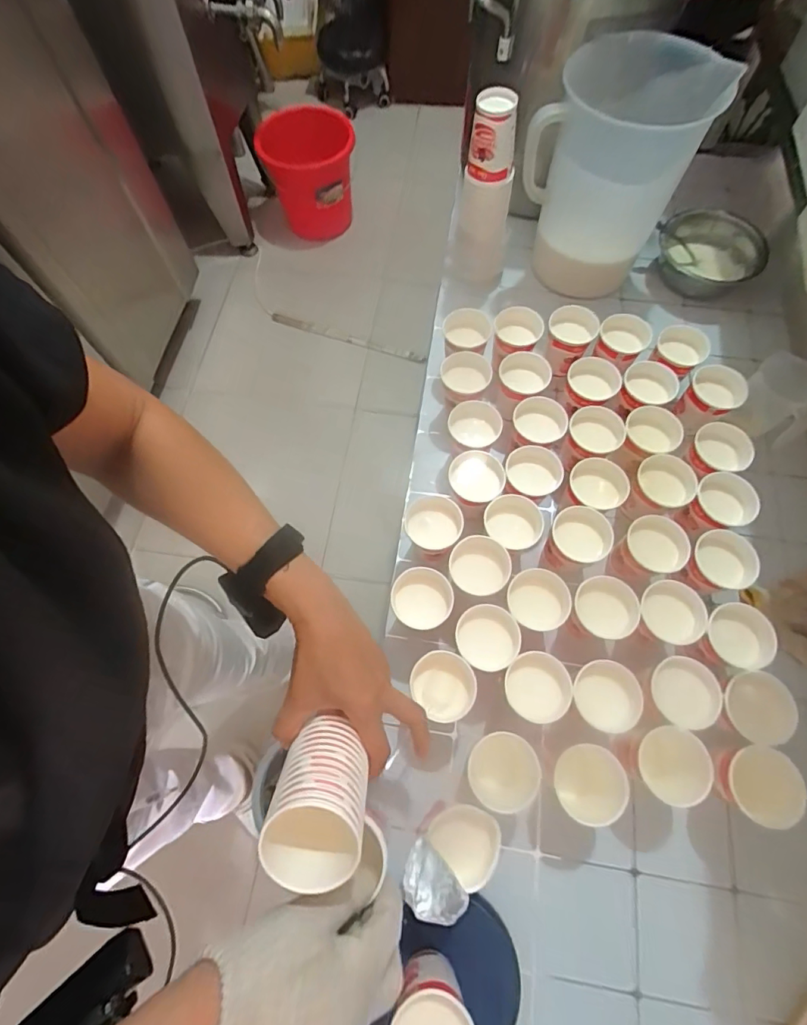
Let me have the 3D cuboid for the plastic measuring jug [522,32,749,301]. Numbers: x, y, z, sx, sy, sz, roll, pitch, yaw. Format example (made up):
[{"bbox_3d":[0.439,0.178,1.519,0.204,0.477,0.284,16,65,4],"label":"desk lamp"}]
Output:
[{"bbox_3d":[0.295,-0.482,0.682,0.197,0.253,0.188,33,72,14],"label":"plastic measuring jug"}]

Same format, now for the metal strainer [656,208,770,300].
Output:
[{"bbox_3d":[0.491,-0.415,0.764,0.158,0.062,0.149,0,68,1],"label":"metal strainer"}]

